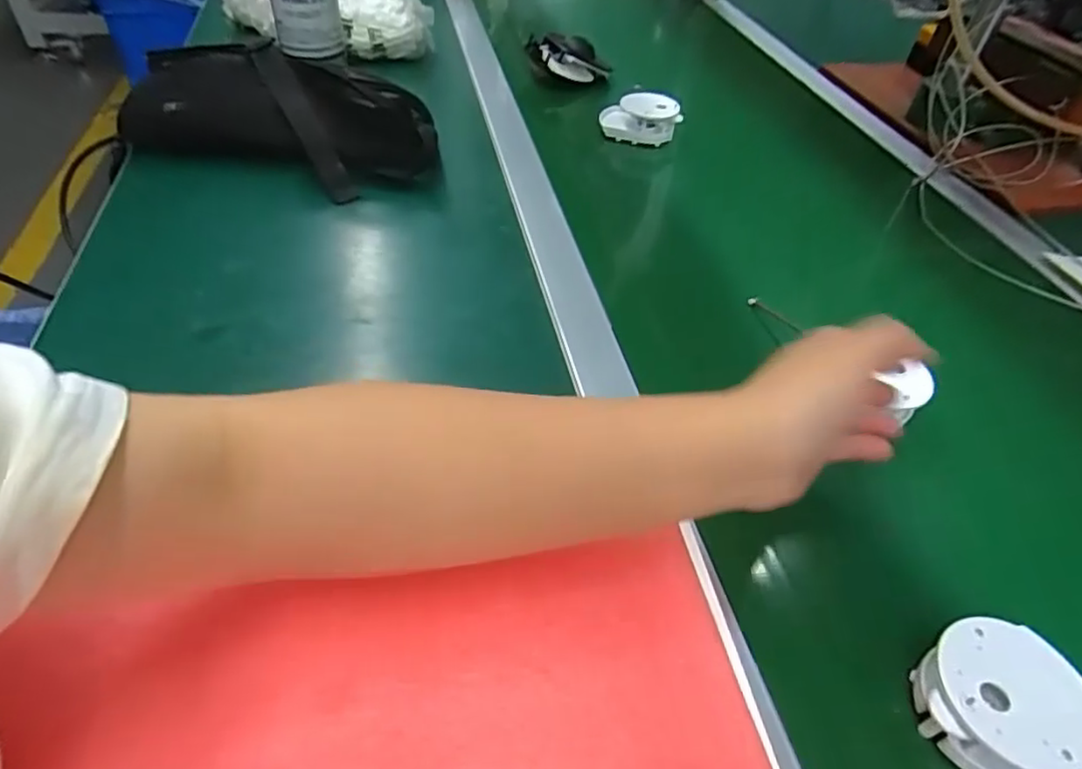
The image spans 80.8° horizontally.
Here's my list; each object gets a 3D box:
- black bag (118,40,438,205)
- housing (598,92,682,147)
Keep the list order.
[{"bbox_3d":[-0.242,-0.252,0.592,0.288,0.082,0.113,18,47,9],"label":"black bag"},{"bbox_3d":[0.108,-0.293,0.695,0.084,0.036,0.058,11,46,3],"label":"housing"}]

